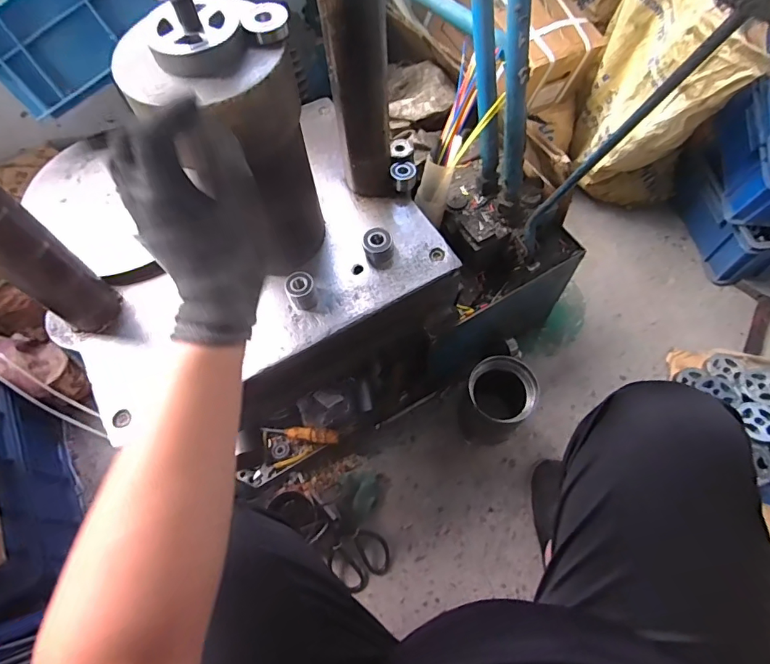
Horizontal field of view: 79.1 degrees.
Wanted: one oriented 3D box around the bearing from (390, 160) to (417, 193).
[{"bbox_3d":[0.026,-0.218,0.650,0.033,0.027,0.035,1,64,3],"label":"bearing"}]

